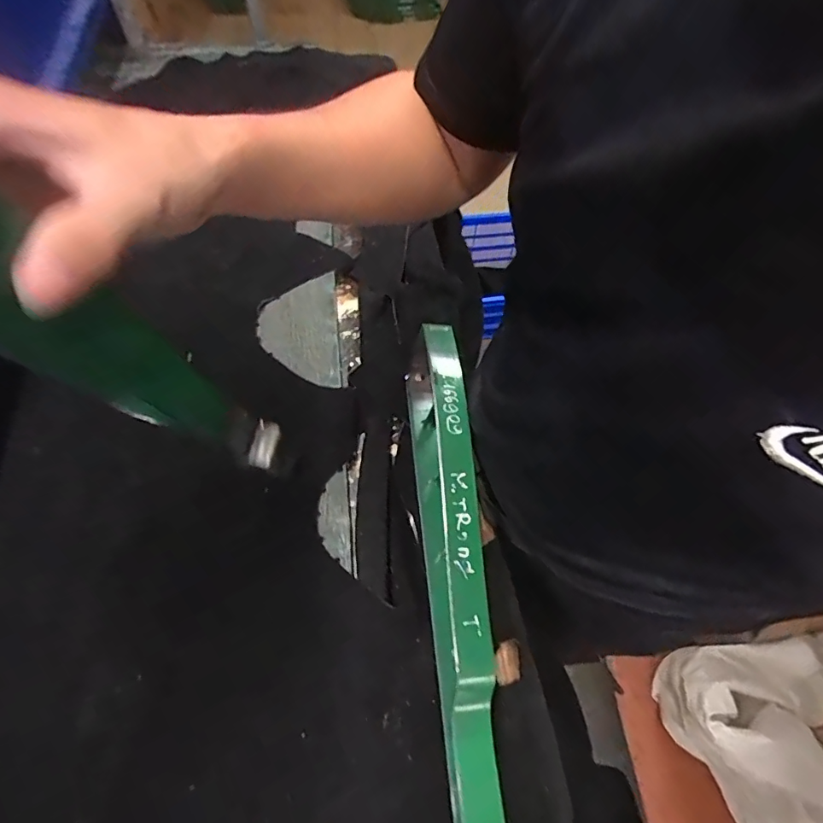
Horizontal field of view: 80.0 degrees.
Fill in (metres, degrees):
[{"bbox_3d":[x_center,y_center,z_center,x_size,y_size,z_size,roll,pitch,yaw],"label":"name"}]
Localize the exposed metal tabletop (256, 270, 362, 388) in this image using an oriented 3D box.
[{"bbox_3d":[-0.129,-0.101,0.609,0.127,0.038,0.175,-3,61,-4],"label":"exposed metal tabletop"}]

